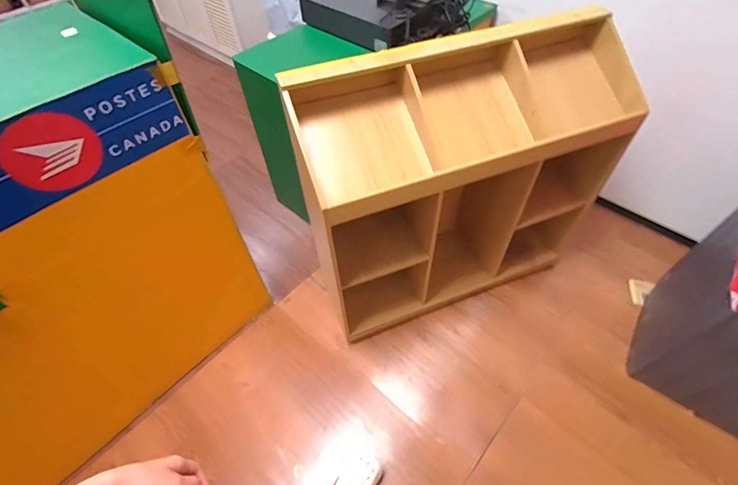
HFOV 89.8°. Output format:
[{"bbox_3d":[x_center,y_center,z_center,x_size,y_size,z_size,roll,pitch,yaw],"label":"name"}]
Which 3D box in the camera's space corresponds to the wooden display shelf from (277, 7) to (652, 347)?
[{"bbox_3d":[0.274,-0.150,1.239,0.950,0.899,0.339,-16,54,-14],"label":"wooden display shelf"}]

